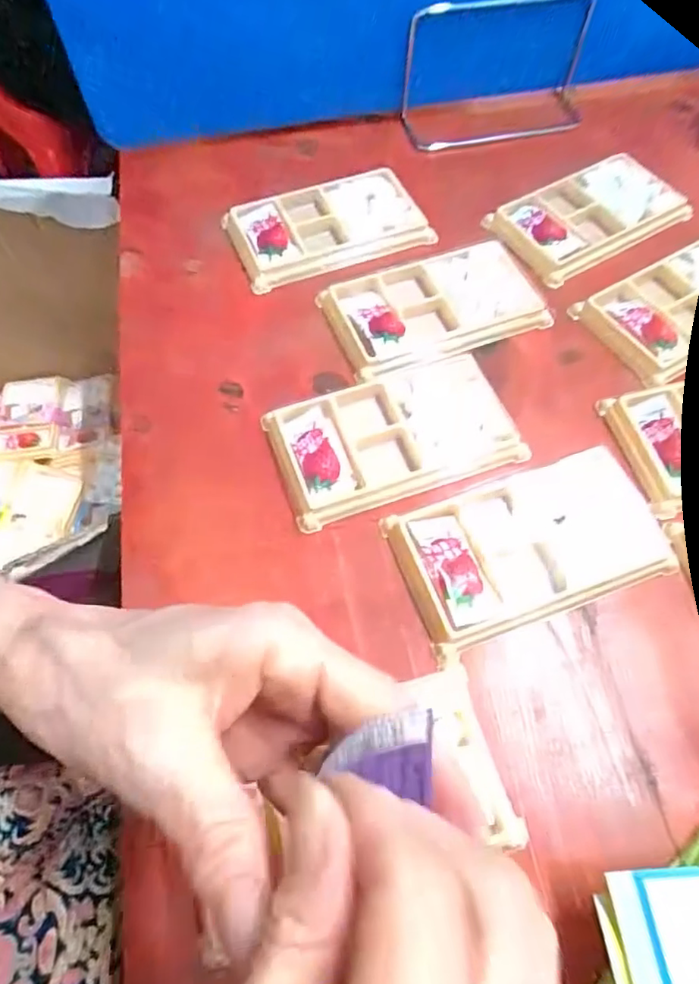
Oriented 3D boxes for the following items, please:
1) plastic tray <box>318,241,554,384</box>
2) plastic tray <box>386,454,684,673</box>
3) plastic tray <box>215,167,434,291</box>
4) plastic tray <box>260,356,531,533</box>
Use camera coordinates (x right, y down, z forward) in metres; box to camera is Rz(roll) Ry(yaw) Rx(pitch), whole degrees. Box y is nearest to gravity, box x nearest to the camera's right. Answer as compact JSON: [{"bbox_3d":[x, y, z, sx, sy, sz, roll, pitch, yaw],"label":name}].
[{"bbox_3d":[0.057,-0.123,0.374,0.134,0.009,0.078,-18,65,-9],"label":"plastic tray"},{"bbox_3d":[0.096,0.027,0.300,0.137,0.009,0.076,-19,65,-9],"label":"plastic tray"},{"bbox_3d":[-0.016,-0.194,0.410,0.135,0.011,0.076,-19,65,-10],"label":"plastic tray"},{"bbox_3d":[0.025,-0.033,0.328,0.134,0.015,0.074,-18,65,-9],"label":"plastic tray"}]

